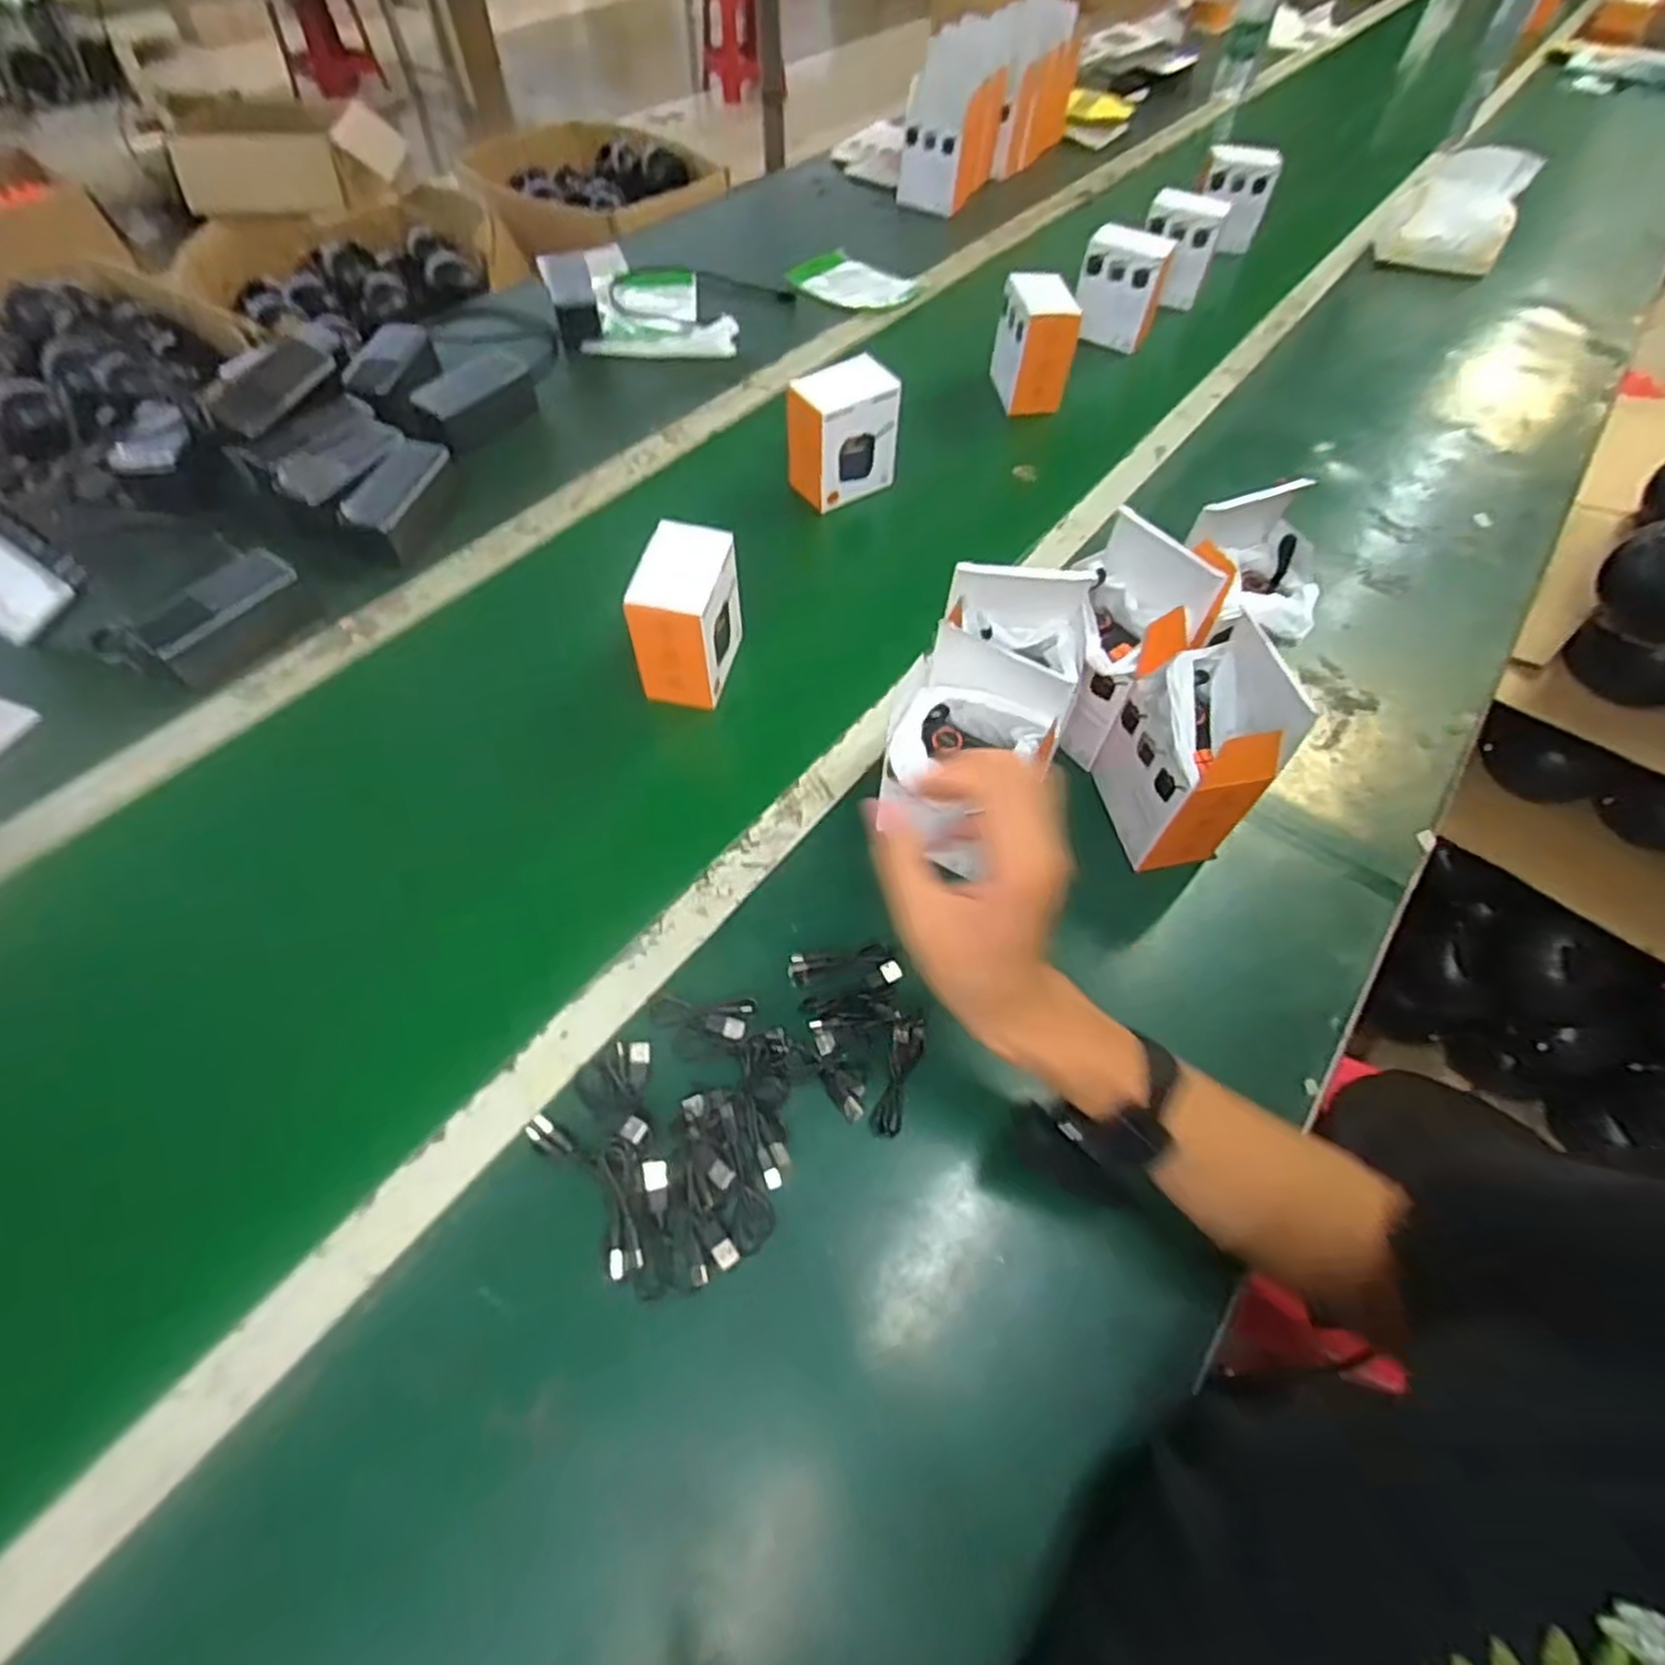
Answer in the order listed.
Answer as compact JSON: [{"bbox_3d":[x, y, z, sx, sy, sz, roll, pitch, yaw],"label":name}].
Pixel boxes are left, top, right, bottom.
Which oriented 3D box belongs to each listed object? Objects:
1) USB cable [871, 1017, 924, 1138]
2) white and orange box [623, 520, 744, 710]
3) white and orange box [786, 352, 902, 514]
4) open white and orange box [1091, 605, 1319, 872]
[{"bbox_3d":[0.044,0.159,0.507,0.020,0.017,0.074,14,59,9],"label":"USB cable"},{"bbox_3d":[-0.123,-0.183,0.663,0.063,0.108,0.108,10,58,6],"label":"white and orange box"},{"bbox_3d":[0.011,-0.423,0.819,0.106,0.109,0.067,-31,63,-18],"label":"white and orange box"},{"bbox_3d":[0.261,-0.055,0.560,0.078,0.150,0.102,-8,58,-5],"label":"open white and orange box"}]

